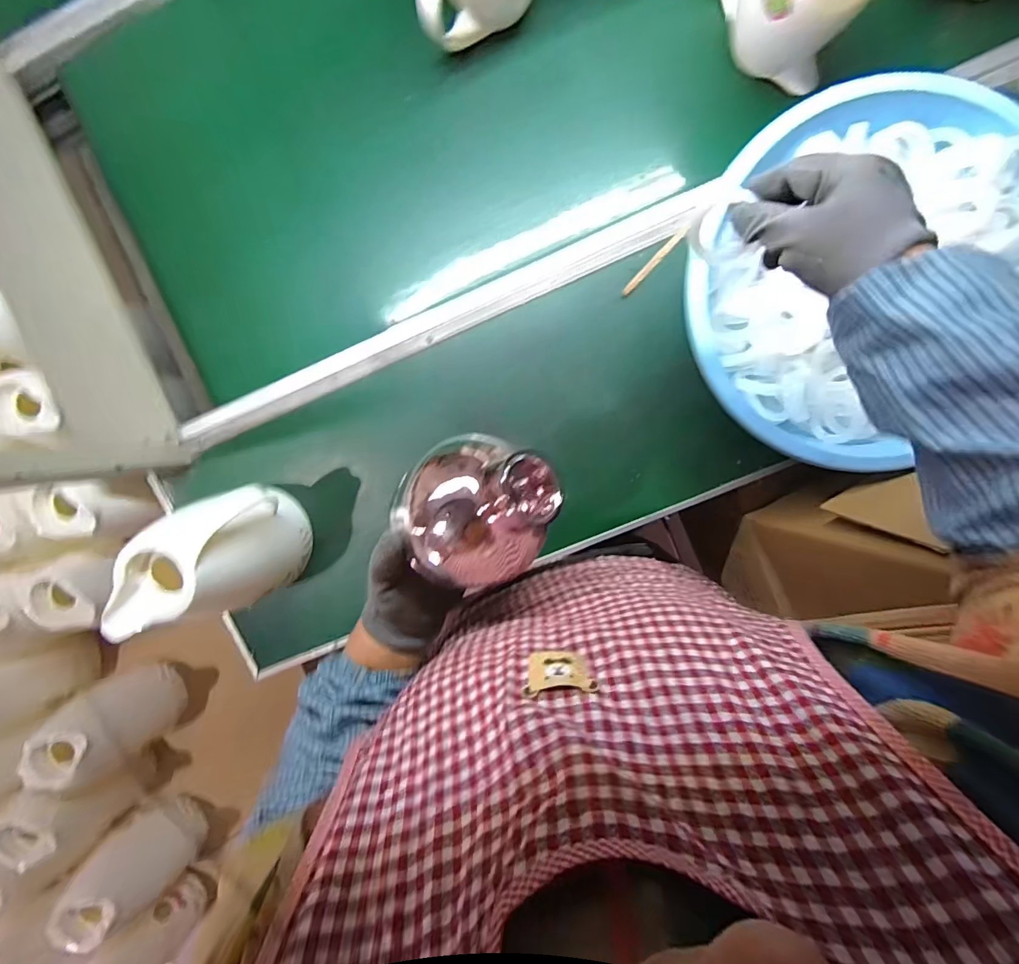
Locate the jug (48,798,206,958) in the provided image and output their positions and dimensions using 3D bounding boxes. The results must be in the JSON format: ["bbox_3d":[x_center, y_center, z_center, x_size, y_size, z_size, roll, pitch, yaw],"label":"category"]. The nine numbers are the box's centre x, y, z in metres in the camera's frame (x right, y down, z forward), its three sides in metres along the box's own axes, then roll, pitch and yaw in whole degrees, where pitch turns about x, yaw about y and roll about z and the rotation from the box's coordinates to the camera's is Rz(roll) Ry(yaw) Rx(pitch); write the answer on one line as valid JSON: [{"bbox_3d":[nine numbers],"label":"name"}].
[{"bbox_3d":[-0.666,0.686,0.821,0.141,0.197,0.137,43,96,-1],"label":"jug"}]

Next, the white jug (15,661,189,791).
[{"bbox_3d":[-0.682,0.418,0.803,0.138,0.186,0.138,0,95,3],"label":"white jug"}]

